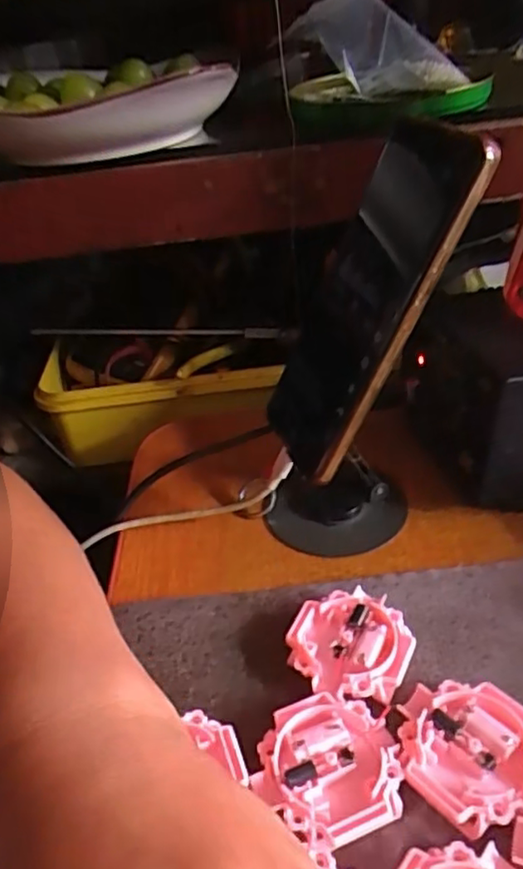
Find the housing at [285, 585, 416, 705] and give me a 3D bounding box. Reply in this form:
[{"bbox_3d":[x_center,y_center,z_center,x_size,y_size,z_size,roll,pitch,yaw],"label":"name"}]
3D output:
[{"bbox_3d":[0.039,0.096,0.283,0.051,0.015,0.053,-5,35,4],"label":"housing"}]

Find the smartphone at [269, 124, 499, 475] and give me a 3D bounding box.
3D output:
[{"bbox_3d":[0.046,-0.060,0.299,0.010,0.164,0.066,8,30,-31],"label":"smartphone"}]

